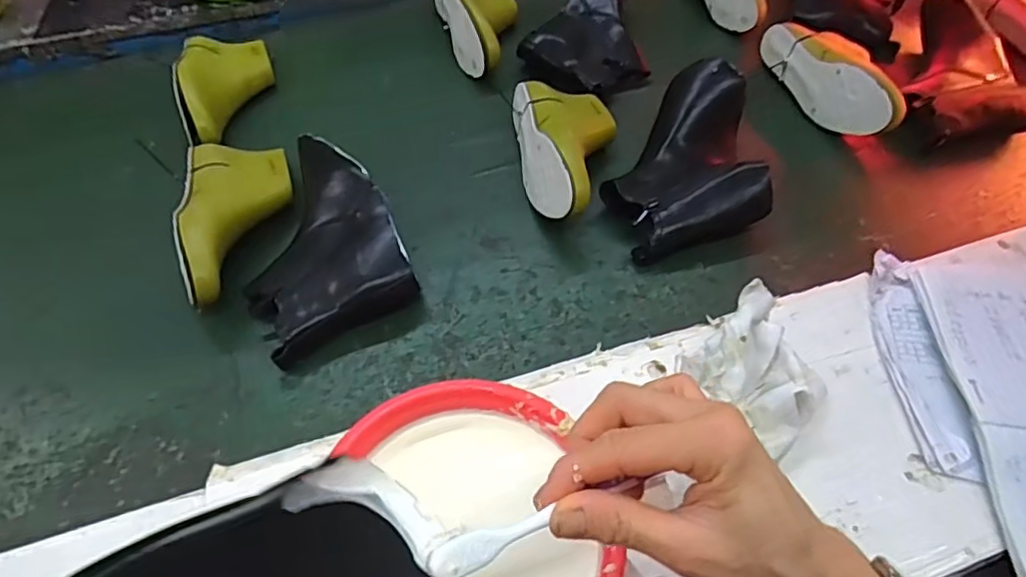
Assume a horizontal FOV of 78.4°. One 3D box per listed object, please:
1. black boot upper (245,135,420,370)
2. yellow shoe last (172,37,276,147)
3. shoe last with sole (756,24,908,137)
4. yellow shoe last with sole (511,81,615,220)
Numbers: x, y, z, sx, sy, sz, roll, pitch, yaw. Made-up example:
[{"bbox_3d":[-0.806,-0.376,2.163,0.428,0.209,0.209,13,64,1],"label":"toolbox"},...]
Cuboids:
[{"bbox_3d":[-0.202,-0.053,0.637,0.164,0.060,0.243,-27,56,-19],"label":"black boot upper"},{"bbox_3d":[-0.361,-0.257,0.800,0.103,0.081,0.210,-15,52,-10],"label":"yellow shoe last"},{"bbox_3d":[0.401,-0.270,0.791,0.066,0.081,0.232,-11,52,-8],"label":"shoe last with sole"},{"bbox_3d":[0.067,-0.154,0.699,0.111,0.077,0.219,-5,51,-3],"label":"yellow shoe last with sole"}]

